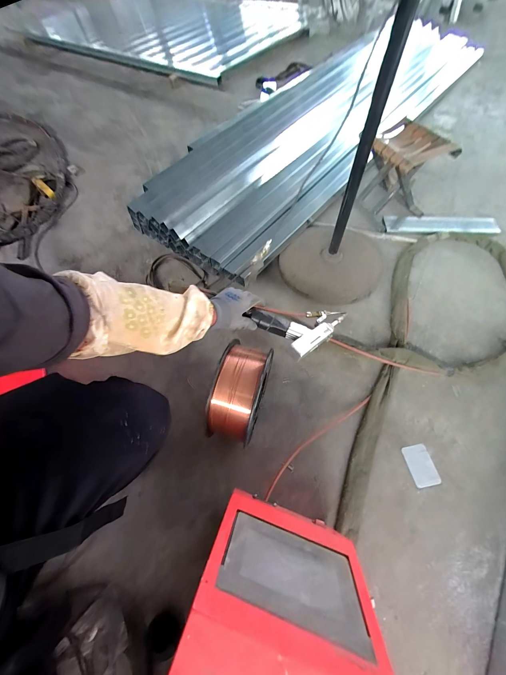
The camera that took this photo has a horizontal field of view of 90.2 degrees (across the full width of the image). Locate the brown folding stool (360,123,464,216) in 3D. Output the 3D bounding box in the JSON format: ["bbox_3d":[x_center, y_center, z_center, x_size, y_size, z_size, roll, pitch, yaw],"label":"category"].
[{"bbox_3d":[0.599,-0.669,1.064,0.244,0.282,0.260,-27,63,-12],"label":"brown folding stool"}]

